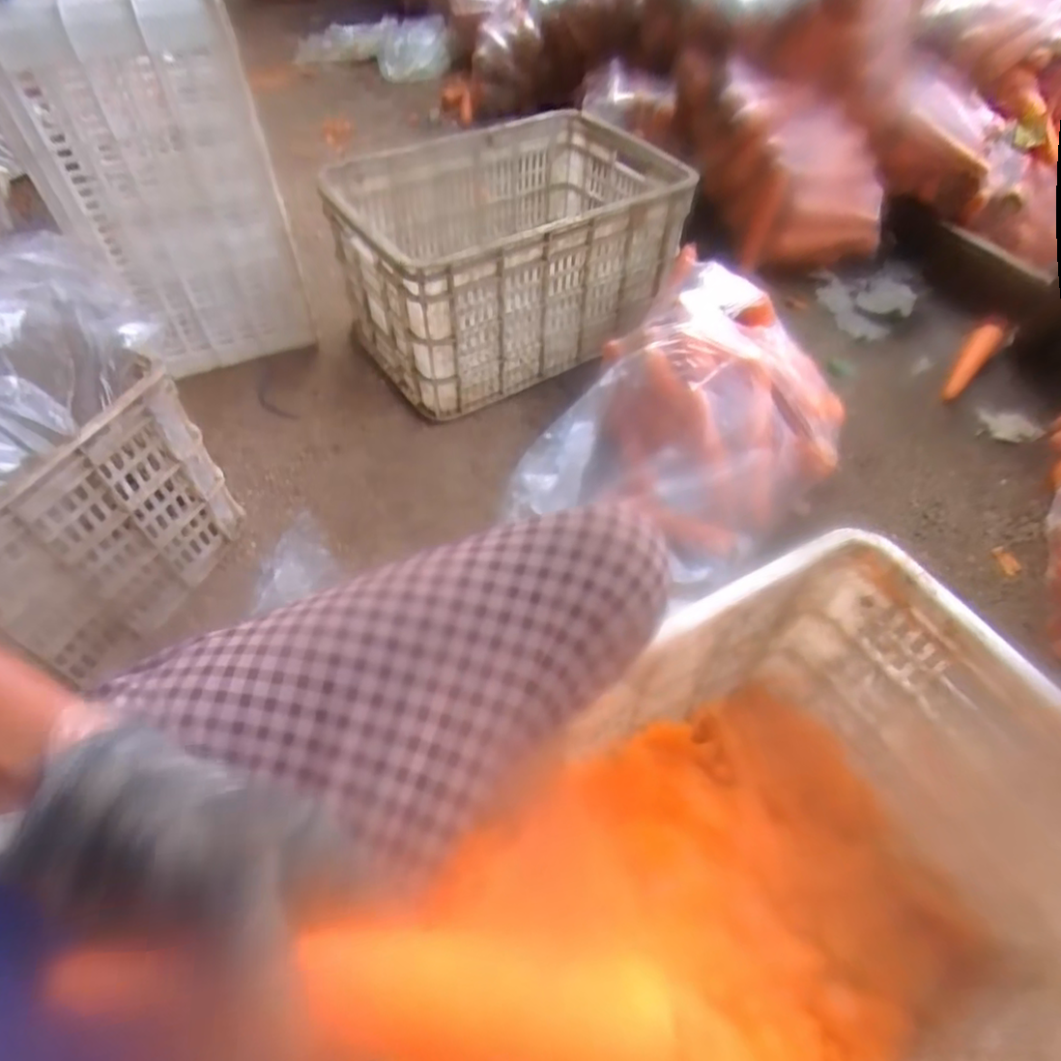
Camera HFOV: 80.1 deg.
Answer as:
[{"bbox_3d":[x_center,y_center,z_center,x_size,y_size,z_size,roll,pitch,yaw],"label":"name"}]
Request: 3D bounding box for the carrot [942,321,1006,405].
[{"bbox_3d":[0.803,-0.308,1.144,0.052,0.040,0.238,32,59,22],"label":"carrot"}]

